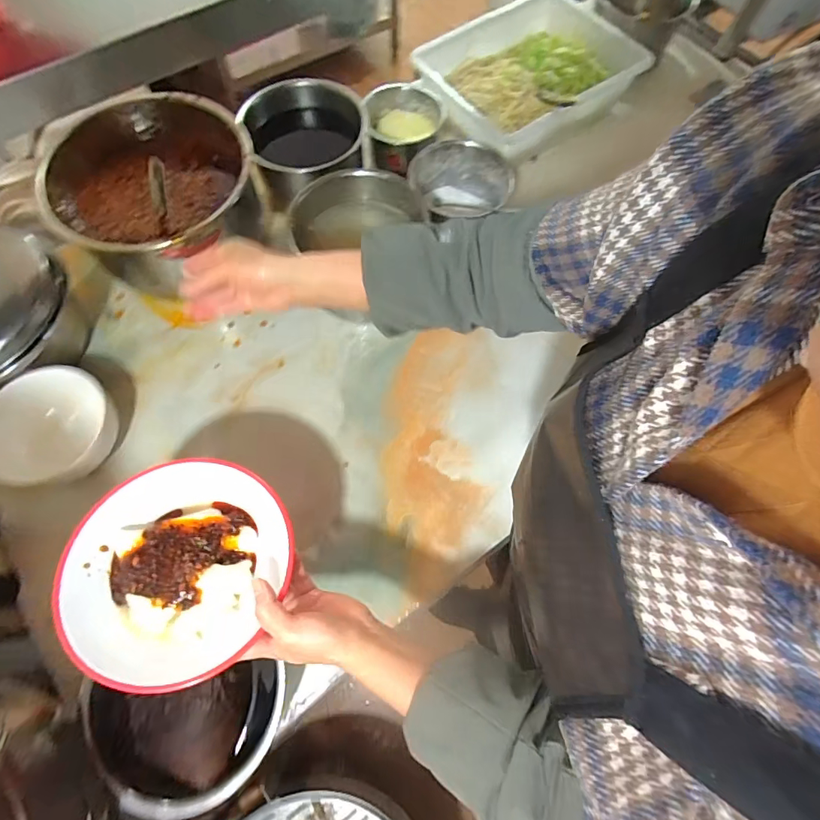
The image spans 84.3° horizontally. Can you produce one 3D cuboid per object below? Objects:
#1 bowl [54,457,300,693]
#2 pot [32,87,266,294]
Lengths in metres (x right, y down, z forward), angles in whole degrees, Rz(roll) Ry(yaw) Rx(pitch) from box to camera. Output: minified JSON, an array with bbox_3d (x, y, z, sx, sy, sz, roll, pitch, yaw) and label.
[{"bbox_3d":[-0.217,0.143,0.429,0.189,0.059,0.193,1,68,-1],"label":"bowl"},{"bbox_3d":[-0.364,-0.310,0.688,0.278,0.161,0.273,1,68,-1],"label":"pot"}]

